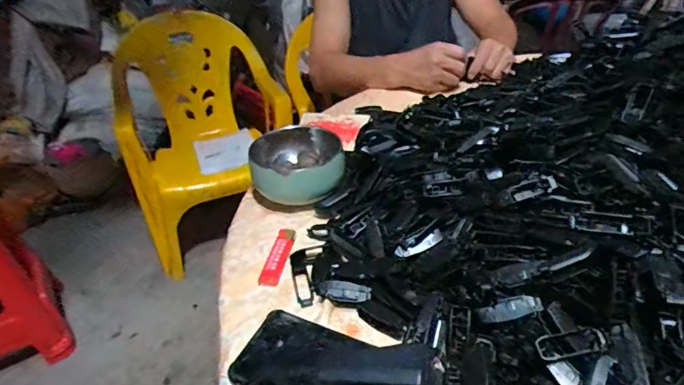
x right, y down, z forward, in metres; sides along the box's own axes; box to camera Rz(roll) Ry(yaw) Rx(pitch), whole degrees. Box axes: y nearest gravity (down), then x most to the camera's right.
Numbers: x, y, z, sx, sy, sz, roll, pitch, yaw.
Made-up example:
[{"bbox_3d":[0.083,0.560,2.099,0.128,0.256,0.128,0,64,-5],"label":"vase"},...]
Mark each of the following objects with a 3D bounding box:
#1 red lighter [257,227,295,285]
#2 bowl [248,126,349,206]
[{"bbox_3d":[-0.069,0.068,0.479,0.021,0.013,0.082,3,35,11],"label":"red lighter"},{"bbox_3d":[-0.057,-0.035,0.566,0.118,0.062,0.119,-10,35,-8],"label":"bowl"}]

